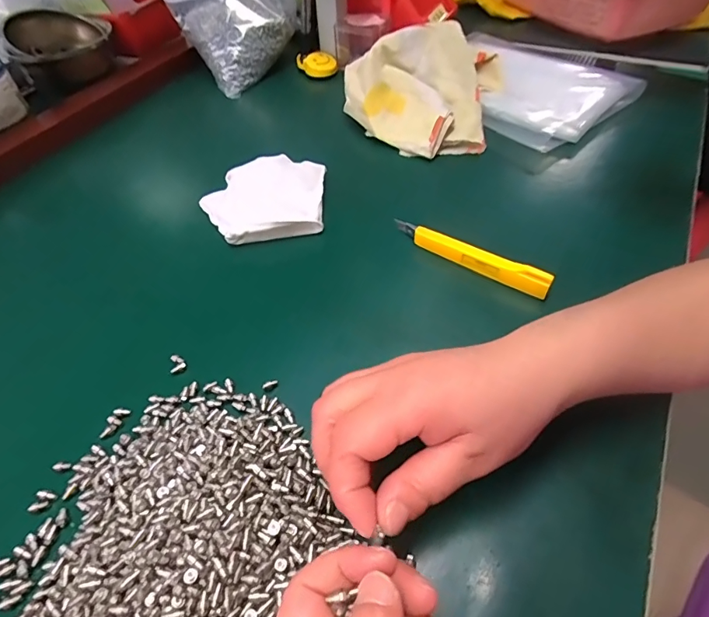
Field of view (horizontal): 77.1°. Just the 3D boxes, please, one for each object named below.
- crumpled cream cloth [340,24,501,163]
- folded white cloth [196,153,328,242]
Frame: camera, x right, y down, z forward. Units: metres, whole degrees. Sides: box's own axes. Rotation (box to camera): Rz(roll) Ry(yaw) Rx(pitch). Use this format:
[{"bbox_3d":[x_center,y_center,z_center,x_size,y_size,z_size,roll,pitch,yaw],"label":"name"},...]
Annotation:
[{"bbox_3d":[0.074,-0.243,0.485,0.170,0.061,0.169,7,51,9],"label":"crumpled cream cloth"},{"bbox_3d":[-0.082,-0.100,0.406,0.110,0.021,0.090,-9,51,-5],"label":"folded white cloth"}]

